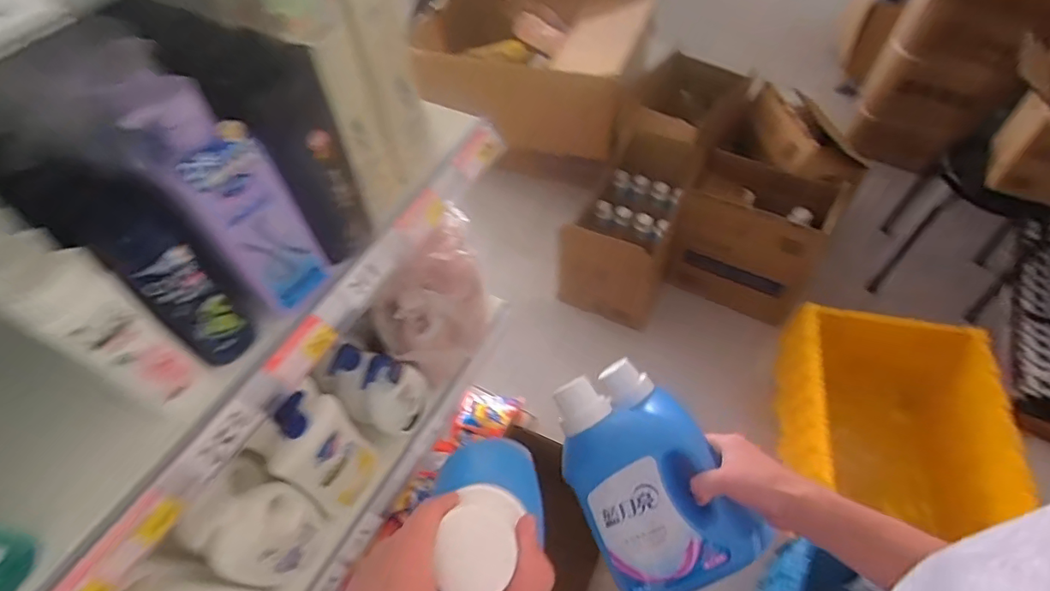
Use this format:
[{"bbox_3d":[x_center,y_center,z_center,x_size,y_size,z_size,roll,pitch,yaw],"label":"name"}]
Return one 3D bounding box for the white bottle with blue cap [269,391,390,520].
[{"bbox_3d":[-0.284,0.222,0.756,0.069,0.231,0.116,30,61,22],"label":"white bottle with blue cap"}]

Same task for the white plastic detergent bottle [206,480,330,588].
[{"bbox_3d":[-0.334,0.324,0.714,0.057,0.177,0.122,22,58,18],"label":"white plastic detergent bottle"}]

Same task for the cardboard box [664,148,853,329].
[{"bbox_3d":[0.697,-0.207,1.664,0.398,0.388,0.322,18,57,15],"label":"cardboard box"}]

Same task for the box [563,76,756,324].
[{"bbox_3d":[0.338,-0.233,1.706,0.304,0.372,0.494,21,58,17],"label":"box"}]

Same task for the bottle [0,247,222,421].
[{"bbox_3d":[-0.313,0.038,0.420,0.038,0.164,0.059,26,59,20],"label":"bottle"}]

